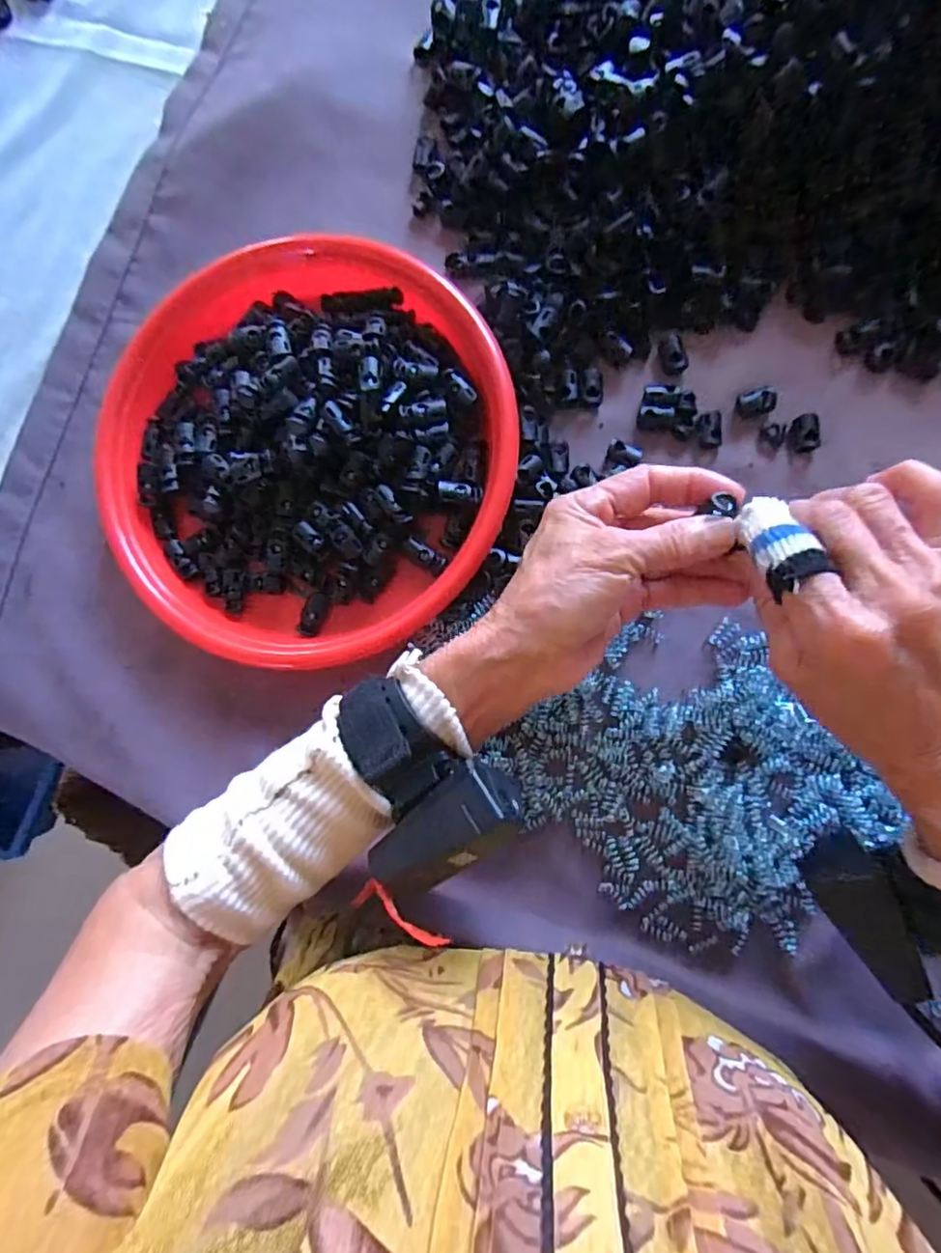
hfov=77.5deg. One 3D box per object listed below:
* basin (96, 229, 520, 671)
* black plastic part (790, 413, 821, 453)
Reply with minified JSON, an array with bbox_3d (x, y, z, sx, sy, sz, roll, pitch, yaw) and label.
[{"bbox_3d":[-0.101,-0.105,0.354,0.249,0.037,0.243,0,86,8],"label":"basin"},{"bbox_3d":[0.190,-0.110,0.334,0.015,0.007,0.021,1,87,8],"label":"black plastic part"}]

